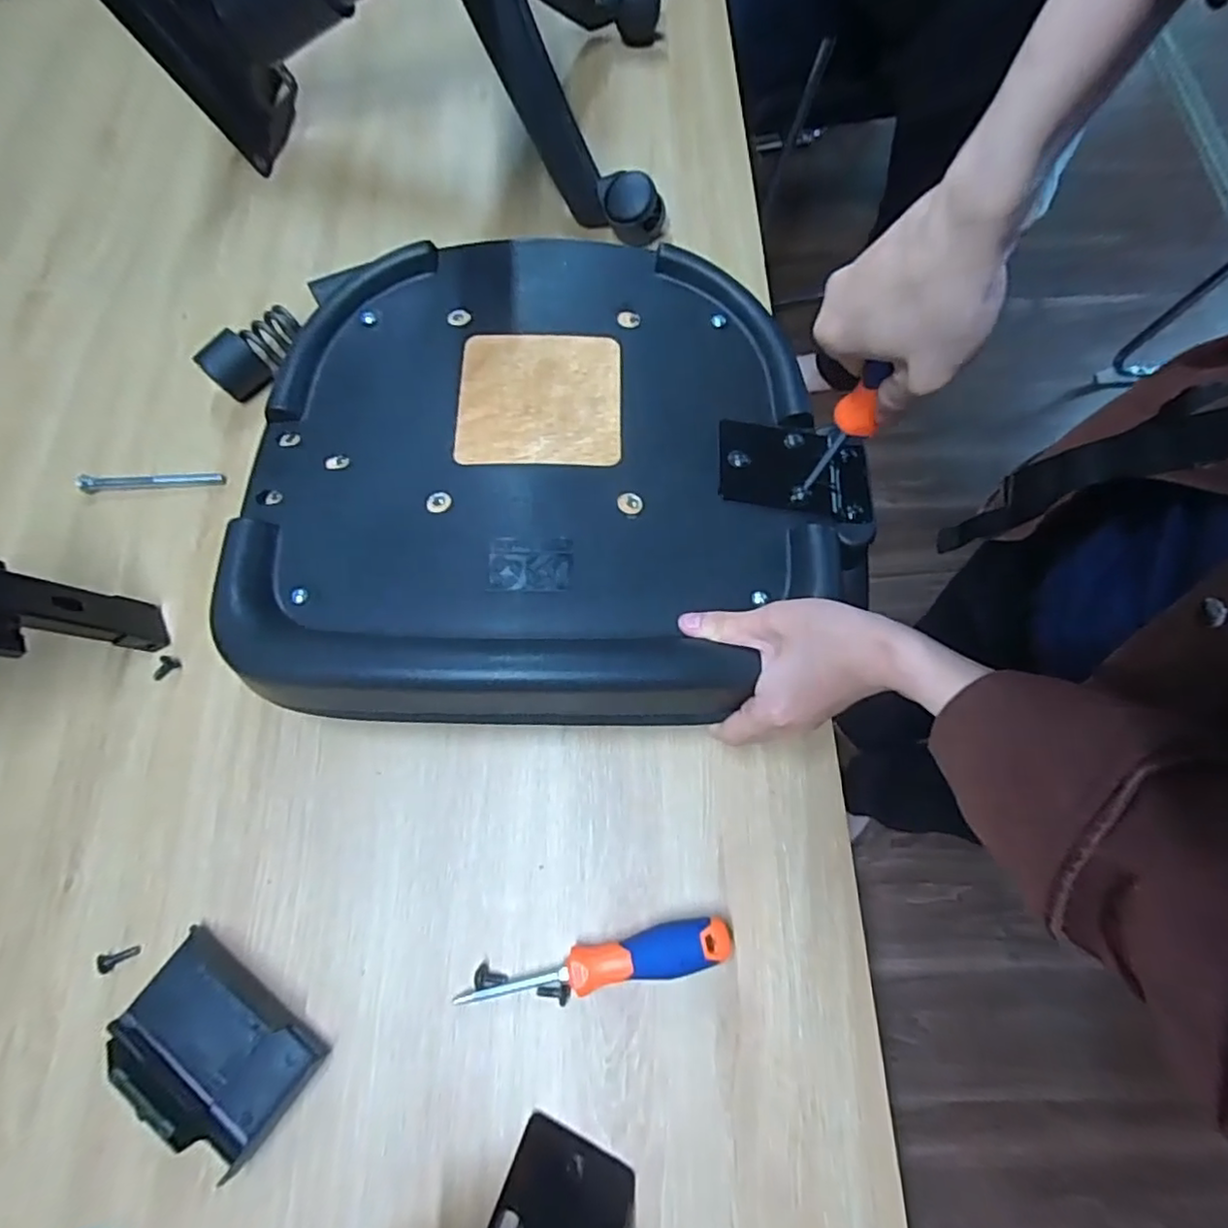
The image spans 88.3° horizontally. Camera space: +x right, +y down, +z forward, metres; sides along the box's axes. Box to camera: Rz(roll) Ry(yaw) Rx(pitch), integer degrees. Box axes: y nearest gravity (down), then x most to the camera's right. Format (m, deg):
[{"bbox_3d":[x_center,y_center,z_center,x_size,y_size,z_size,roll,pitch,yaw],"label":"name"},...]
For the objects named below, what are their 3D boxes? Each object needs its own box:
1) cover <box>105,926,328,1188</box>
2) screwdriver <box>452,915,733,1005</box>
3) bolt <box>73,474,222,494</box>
[{"bbox_3d":[-0.257,0.271,0.403,0.125,0.034,0.083,34,74,12],"label":"cover"},{"bbox_3d":[-0.012,0.230,0.413,0.179,0.032,0.028,-12,70,-3],"label":"screwdriver"},{"bbox_3d":[-0.409,-0.117,0.558,0.124,0.014,0.012,-3,70,0],"label":"bolt"}]

